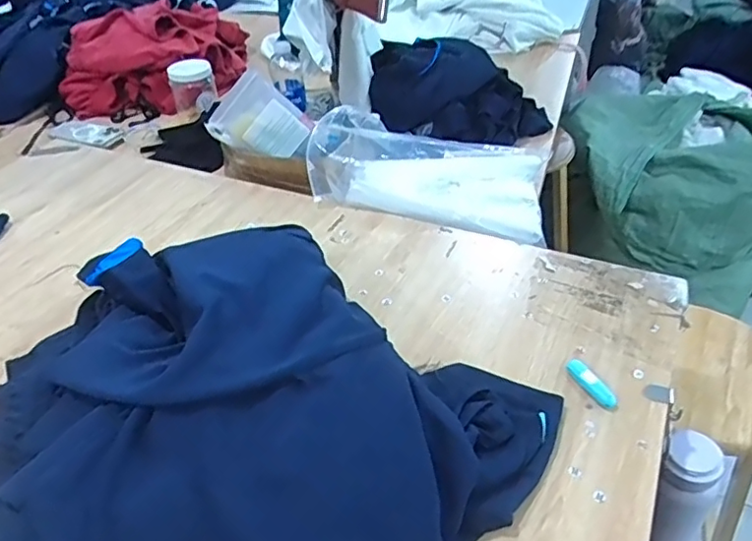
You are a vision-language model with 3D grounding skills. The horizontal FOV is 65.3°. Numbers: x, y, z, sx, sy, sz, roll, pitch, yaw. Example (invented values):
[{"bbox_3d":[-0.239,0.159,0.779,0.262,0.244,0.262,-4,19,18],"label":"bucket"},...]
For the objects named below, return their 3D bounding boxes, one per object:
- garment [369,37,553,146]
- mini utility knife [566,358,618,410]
[{"bbox_3d":[0.169,-0.343,1.160,0.353,0.144,0.217,5,41,9],"label":"garment"},{"bbox_3d":[0.240,0.126,0.658,0.021,0.015,0.071,-21,43,-21],"label":"mini utility knife"}]

